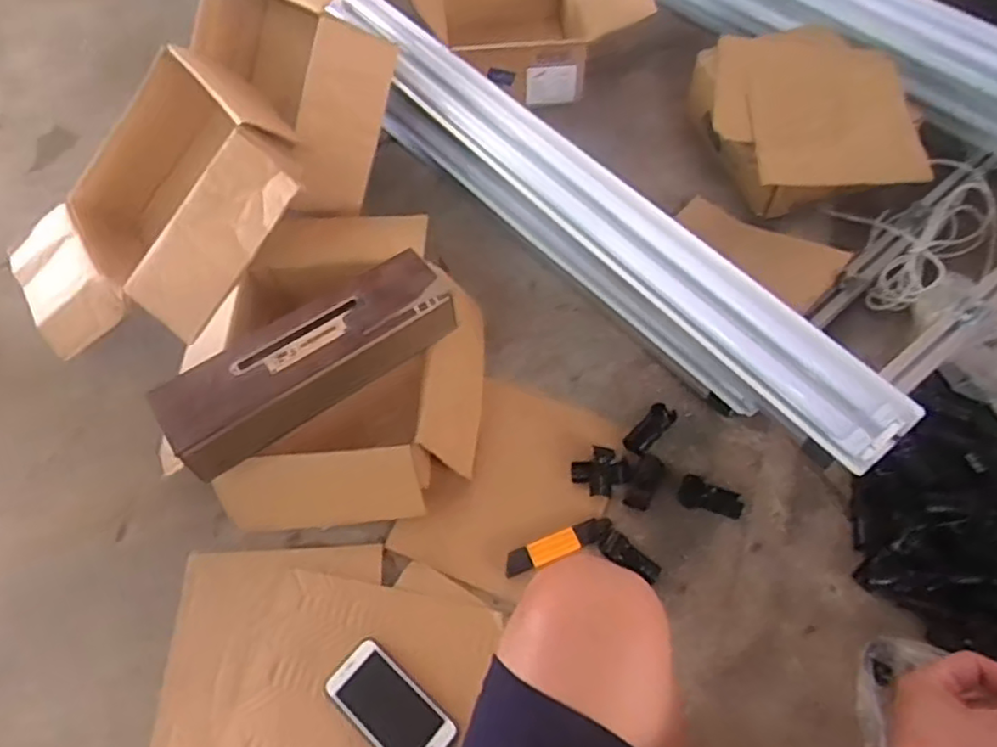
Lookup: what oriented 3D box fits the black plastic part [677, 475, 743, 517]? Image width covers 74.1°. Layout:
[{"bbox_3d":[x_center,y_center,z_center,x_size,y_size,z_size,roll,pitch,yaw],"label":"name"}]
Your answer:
[{"bbox_3d":[0.285,0.169,0.888,0.085,0.022,0.041,21,61,15],"label":"black plastic part"}]

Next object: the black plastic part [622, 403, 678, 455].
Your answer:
[{"bbox_3d":[0.214,0.077,0.931,0.031,0.024,0.084,40,67,23],"label":"black plastic part"}]

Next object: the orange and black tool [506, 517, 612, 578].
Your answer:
[{"bbox_3d":[0.079,0.223,0.860,0.148,0.008,0.034,-20,59,-10],"label":"orange and black tool"}]

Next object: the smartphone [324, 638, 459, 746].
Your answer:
[{"bbox_3d":[-0.126,0.387,0.765,0.155,0.012,0.079,37,66,22],"label":"smartphone"}]

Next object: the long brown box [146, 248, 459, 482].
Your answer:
[{"bbox_3d":[-0.231,-0.019,0.828,0.368,0.075,0.110,-34,63,-18],"label":"long brown box"}]

